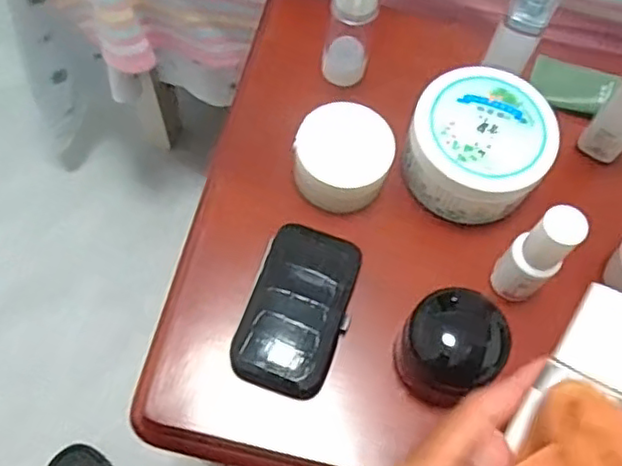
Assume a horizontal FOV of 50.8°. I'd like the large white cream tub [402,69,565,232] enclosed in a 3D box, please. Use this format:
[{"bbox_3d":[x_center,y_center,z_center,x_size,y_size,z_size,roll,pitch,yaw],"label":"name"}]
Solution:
[{"bbox_3d":[0.115,-0.056,0.462,0.092,0.068,0.096,1,66,-3],"label":"large white cream tub"}]

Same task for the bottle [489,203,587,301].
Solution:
[{"bbox_3d":[0.140,0.015,0.406,0.028,0.086,0.030,-38,73,-18],"label":"bottle"}]

